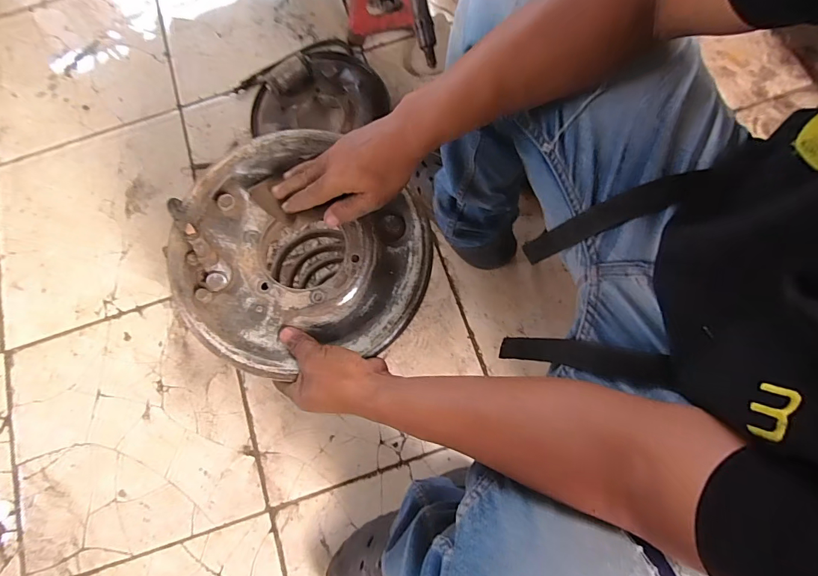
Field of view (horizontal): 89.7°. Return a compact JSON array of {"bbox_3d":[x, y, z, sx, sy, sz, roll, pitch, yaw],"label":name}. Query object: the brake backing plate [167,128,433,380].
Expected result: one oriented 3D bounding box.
[{"bbox_3d":[-0.116,-0.031,0.433,0.260,0.056,0.244,0,77,0],"label":"brake backing plate"}]

